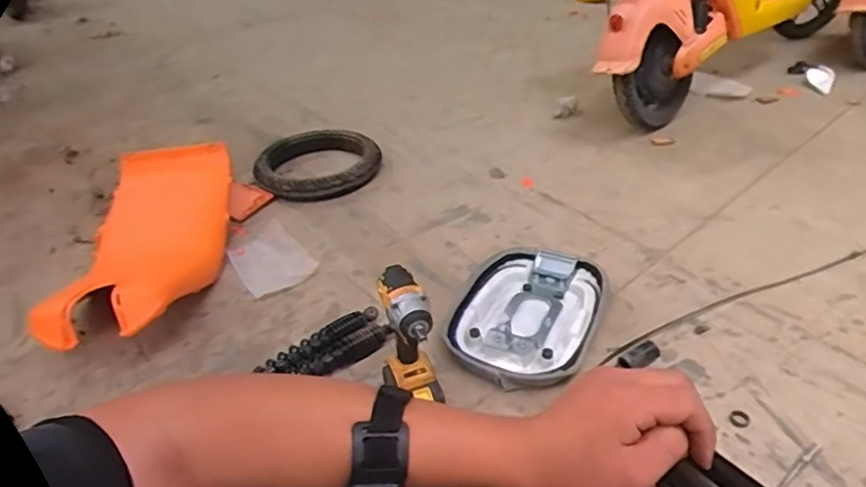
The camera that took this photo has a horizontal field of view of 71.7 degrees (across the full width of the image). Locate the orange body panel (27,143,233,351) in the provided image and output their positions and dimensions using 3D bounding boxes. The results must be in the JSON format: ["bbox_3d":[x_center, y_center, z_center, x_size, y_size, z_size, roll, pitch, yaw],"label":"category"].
[{"bbox_3d":[-0.630,0.006,1.331,0.322,0.183,0.584,-9,35,-4],"label":"orange body panel"}]

